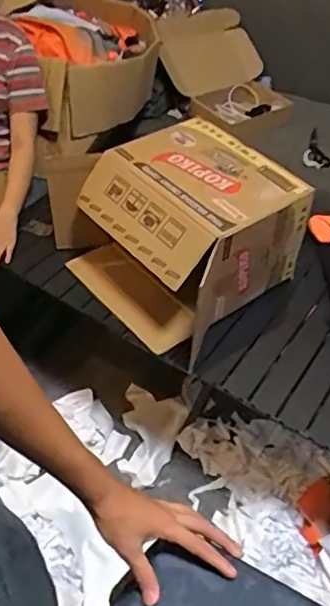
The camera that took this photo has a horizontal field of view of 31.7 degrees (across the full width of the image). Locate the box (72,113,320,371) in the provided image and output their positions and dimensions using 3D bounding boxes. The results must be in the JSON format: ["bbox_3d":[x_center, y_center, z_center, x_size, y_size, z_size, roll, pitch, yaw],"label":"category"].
[{"bbox_3d":[0.039,-0.152,1.249,0.372,0.267,0.374,34,53,27],"label":"box"}]

